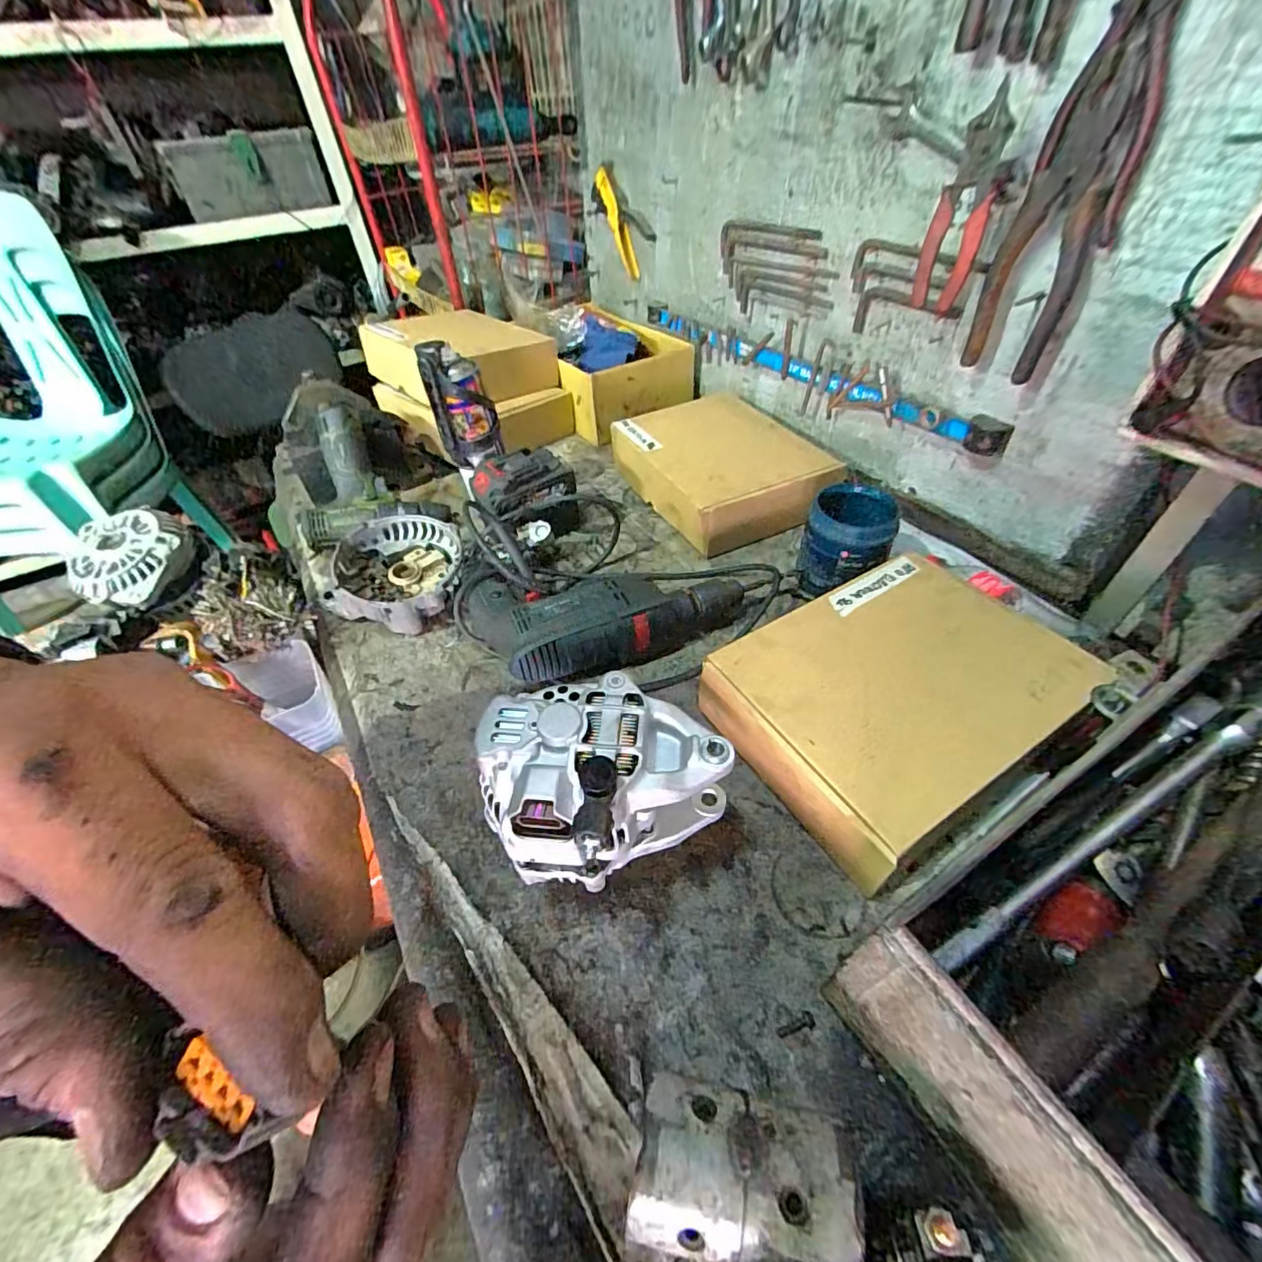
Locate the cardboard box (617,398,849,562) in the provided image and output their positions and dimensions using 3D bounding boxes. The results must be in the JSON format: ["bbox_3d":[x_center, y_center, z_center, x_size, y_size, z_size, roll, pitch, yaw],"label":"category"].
[{"bbox_3d":[0.118,-0.226,0.748,0.213,0.073,0.278,-23,49,-17],"label":"cardboard box"}]

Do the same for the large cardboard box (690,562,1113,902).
[{"bbox_3d":[0.224,0.060,0.468,0.274,0.078,0.201,-26,50,-19],"label":"large cardboard box"}]

